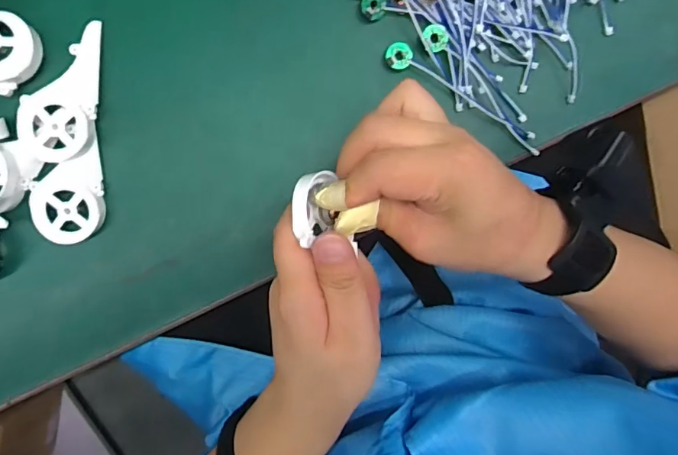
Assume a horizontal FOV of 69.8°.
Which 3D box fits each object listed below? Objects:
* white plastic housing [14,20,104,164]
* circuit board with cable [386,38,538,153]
[{"bbox_3d":[-0.181,-0.089,0.316,0.043,0.018,0.090,5,95,-4],"label":"white plastic housing"},{"bbox_3d":[0.089,-0.090,0.336,0.127,0.006,0.018,29,92,-6],"label":"circuit board with cable"}]

